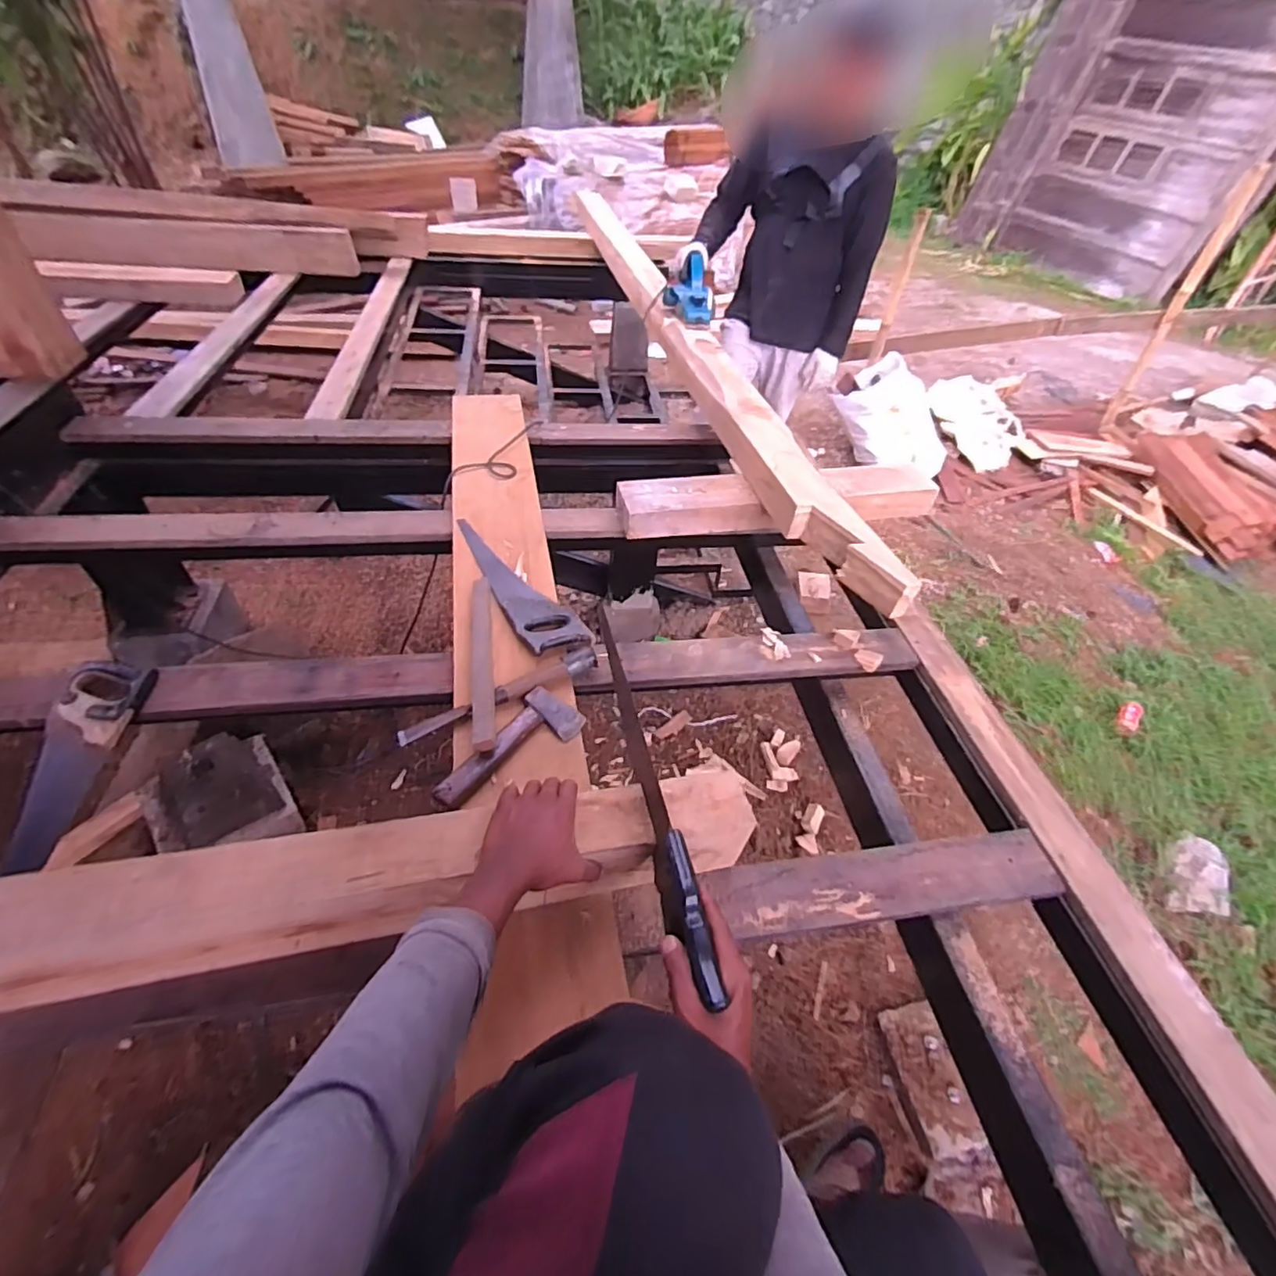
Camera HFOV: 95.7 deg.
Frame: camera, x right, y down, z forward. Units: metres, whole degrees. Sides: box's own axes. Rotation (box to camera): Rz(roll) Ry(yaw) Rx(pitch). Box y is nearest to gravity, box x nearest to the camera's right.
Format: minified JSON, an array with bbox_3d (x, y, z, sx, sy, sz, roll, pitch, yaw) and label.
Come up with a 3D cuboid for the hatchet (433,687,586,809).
[{"bbox_3d":[-0.179,0.167,0.846,0.094,0.029,0.230,27,50,19],"label":"hatchet"}]

